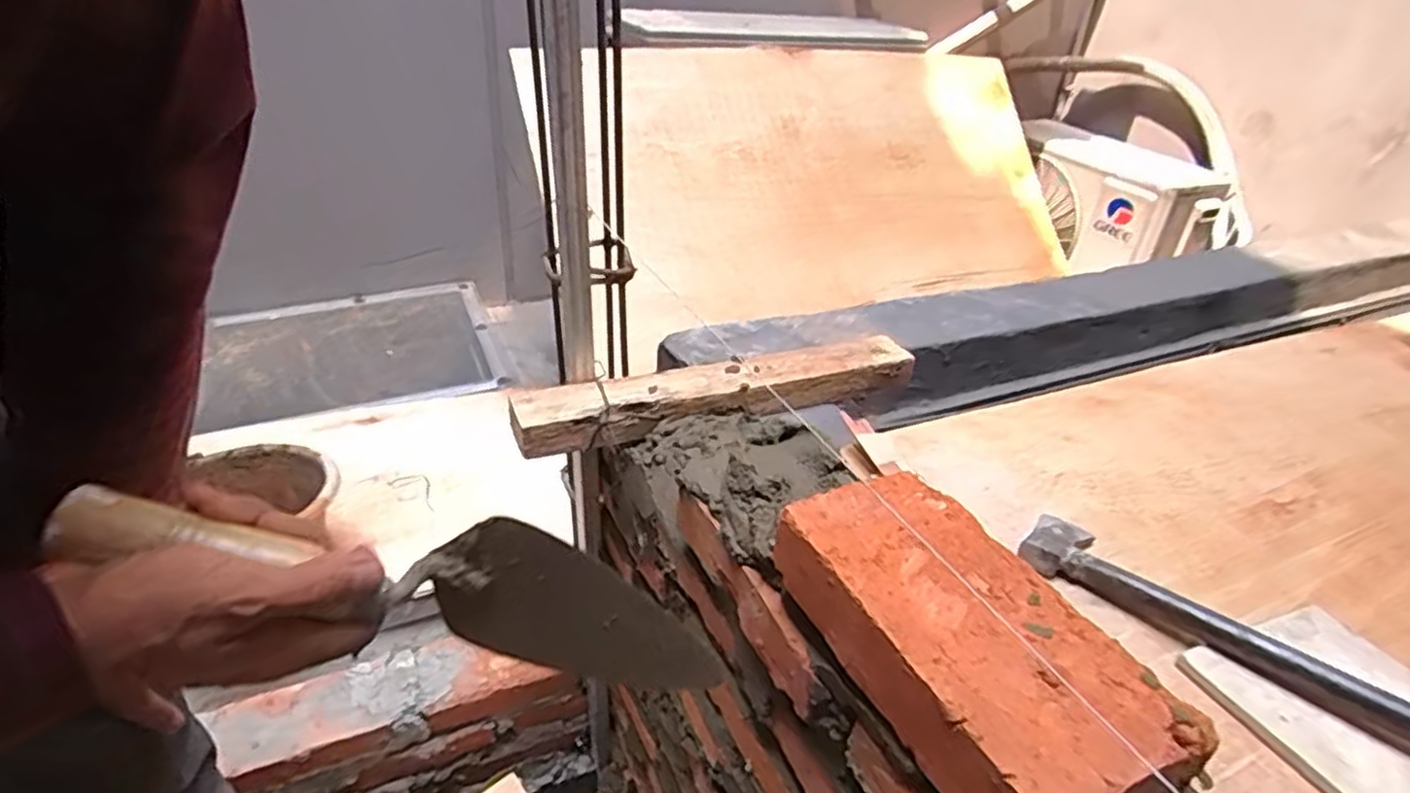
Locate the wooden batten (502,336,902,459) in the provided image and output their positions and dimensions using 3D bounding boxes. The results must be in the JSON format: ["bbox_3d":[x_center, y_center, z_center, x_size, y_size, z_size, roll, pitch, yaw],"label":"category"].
[{"bbox_3d":[0.020,-0.005,0.726,0.415,0.043,0.073,-10,36,-22],"label":"wooden batten"}]

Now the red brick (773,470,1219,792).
[{"bbox_3d":[0.125,0.121,0.363,0.100,0.047,0.199,-11,36,-23],"label":"red brick"}]

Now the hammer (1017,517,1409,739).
[{"bbox_3d":[0.356,0.162,0.492,0.072,0.038,0.290,-22,41,-35],"label":"hammer"}]

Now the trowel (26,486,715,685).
[{"bbox_3d":[-0.132,0.096,0.357,0.294,0.077,0.044,20,27,-22],"label":"trowel"}]

